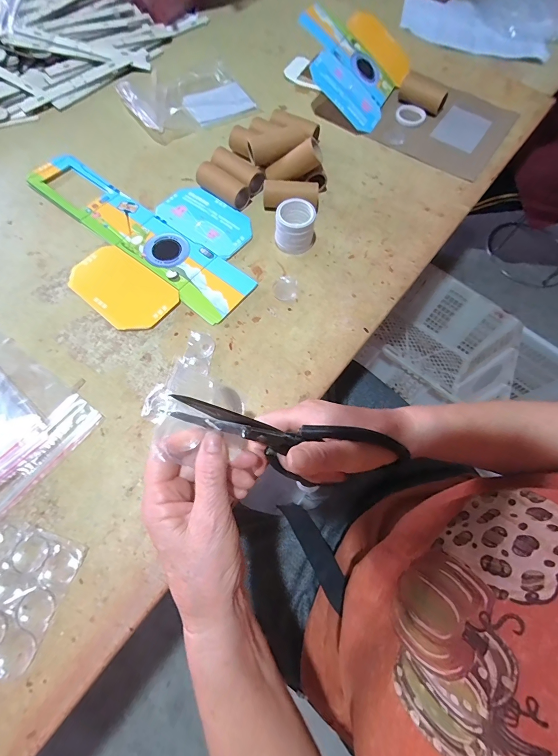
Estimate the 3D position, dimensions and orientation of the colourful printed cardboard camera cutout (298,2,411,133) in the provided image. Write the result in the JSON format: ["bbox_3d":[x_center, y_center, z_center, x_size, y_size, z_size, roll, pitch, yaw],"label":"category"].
[{"bbox_3d":[0.113,-0.510,0.537,0.181,0.036,0.213,35,70,-16],"label":"colourful printed cardboard camera cutout"}]

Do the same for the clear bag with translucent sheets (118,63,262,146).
[{"bbox_3d":[-0.154,-0.460,0.530,0.186,0.028,0.157,-26,72,-12],"label":"clear bag with translucent sheets"}]

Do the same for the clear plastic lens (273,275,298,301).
[{"bbox_3d":[0.008,-0.111,0.405,0.029,0.006,0.034,6,68,0],"label":"clear plastic lens"}]

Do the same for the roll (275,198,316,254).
[{"bbox_3d":[0.021,-0.192,0.419,0.049,0.047,0.053,1,69,-2],"label":"roll"}]

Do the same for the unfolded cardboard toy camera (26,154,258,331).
[{"bbox_3d":[-0.188,-0.186,0.428,0.340,0.008,0.213,33,71,10],"label":"unfolded cardboard toy camera"}]

